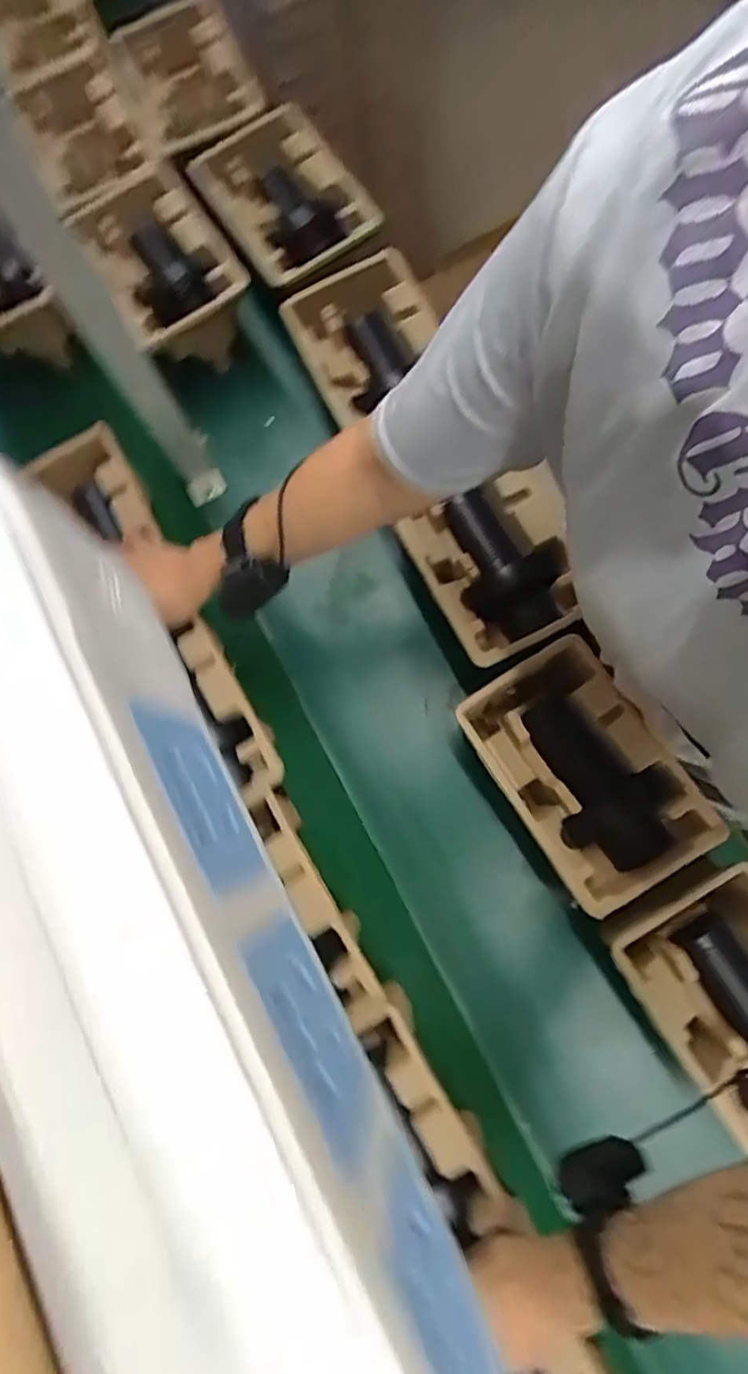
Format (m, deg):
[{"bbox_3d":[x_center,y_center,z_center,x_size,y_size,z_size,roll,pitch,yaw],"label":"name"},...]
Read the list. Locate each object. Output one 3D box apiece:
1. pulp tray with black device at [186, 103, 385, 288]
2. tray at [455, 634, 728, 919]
[{"bbox_3d":[-0.108,-0.589,0.704,0.152,0.046,0.226,-30,77,-6],"label":"pulp tray with black device"},{"bbox_3d":[0.196,0.082,0.569,0.146,0.074,0.229,-31,77,-7],"label":"tray"}]

